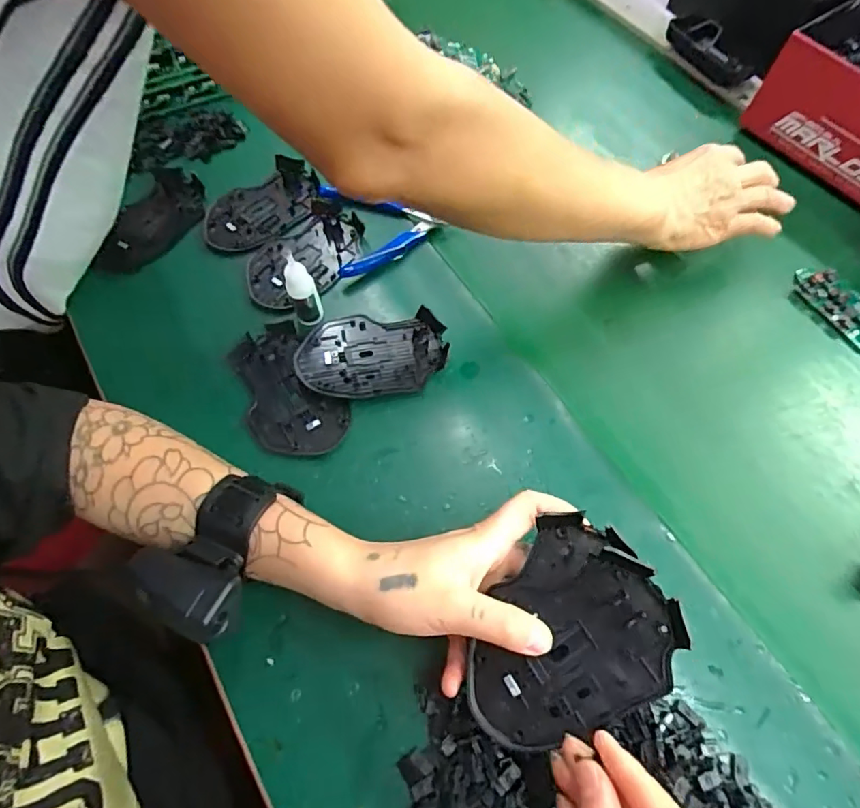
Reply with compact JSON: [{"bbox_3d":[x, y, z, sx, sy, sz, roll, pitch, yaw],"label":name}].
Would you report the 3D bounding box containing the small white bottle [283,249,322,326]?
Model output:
[{"bbox_3d":[-0.100,-0.089,0.403,0.022,0.068,0.020,-15,64,-8],"label":"small white bottle"}]

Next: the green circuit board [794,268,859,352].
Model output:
[{"bbox_3d":[0.362,-0.082,0.451,0.047,0.014,0.098,-28,66,-14],"label":"green circuit board"}]

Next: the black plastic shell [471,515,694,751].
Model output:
[{"bbox_3d":[0.067,0.122,0.279,0.113,0.026,0.094,-34,64,4],"label":"black plastic shell"}]

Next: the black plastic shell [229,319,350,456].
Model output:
[{"bbox_3d":[-0.113,-0.008,0.404,0.067,0.011,0.115,-31,67,-15],"label":"black plastic shell"}]

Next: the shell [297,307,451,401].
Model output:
[{"bbox_3d":[-0.046,-0.038,0.415,0.116,0.019,0.074,-9,63,-5],"label":"shell"}]

